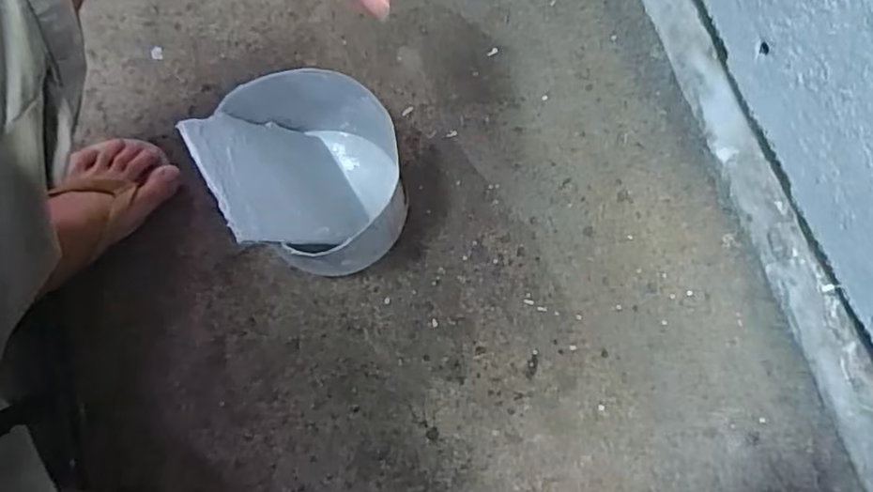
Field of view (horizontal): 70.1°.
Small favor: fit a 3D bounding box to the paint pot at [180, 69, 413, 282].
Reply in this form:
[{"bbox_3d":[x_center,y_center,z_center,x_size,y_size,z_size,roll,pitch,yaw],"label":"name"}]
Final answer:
[{"bbox_3d":[-0.107,-0.058,0.566,0.141,0.203,0.157,-29,79,-7],"label":"paint pot"}]

